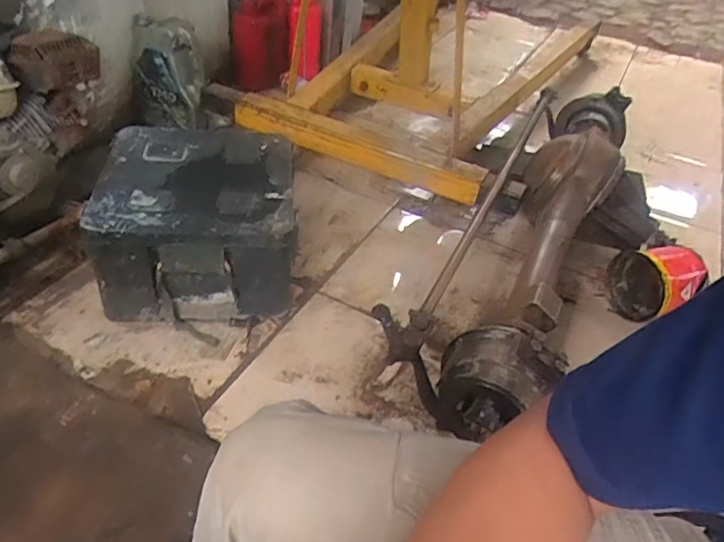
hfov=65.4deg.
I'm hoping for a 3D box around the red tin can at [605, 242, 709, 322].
[{"bbox_3d":[0.647,0.030,1.242,0.149,0.151,0.152,-9,42,-19],"label":"red tin can"}]

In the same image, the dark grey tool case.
[{"bbox_3d":[-0.325,-0.093,1.150,0.345,0.255,0.333,0,40,-9],"label":"dark grey tool case"}]

